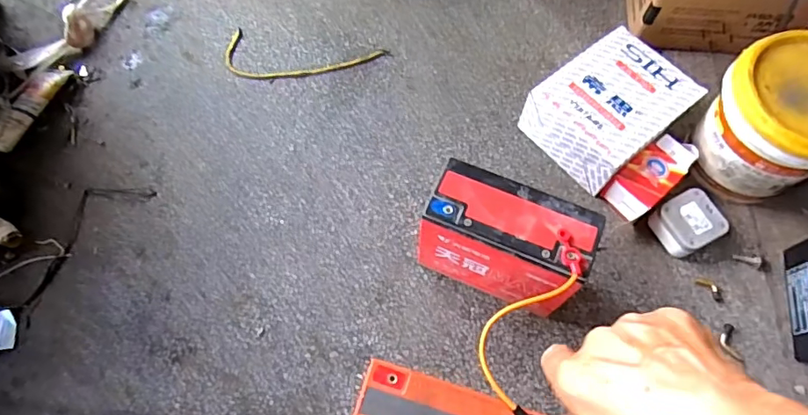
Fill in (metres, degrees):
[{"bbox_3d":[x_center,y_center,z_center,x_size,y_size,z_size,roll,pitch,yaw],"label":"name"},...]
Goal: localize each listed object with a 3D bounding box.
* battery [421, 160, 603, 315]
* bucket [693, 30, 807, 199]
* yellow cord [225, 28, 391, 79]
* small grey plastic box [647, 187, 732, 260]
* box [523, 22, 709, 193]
[{"bbox_3d":[0.113,0.049,0.595,0.183,0.174,0.091,23,68,9],"label":"battery"},{"bbox_3d":[0.484,-0.112,0.644,0.166,0.141,0.163,0,66,0],"label":"bucket"},{"bbox_3d":[-0.165,-0.240,0.816,0.265,0.004,0.094,9,66,4],"label":"yellow cord"},{"bbox_3d":[0.380,0.023,0.675,0.077,0.050,0.073,-27,69,-12],"label":"small grey plastic box"},{"bbox_3d":[0.295,-0.141,0.725,0.188,0.097,0.156,-36,71,-15],"label":"box"}]

